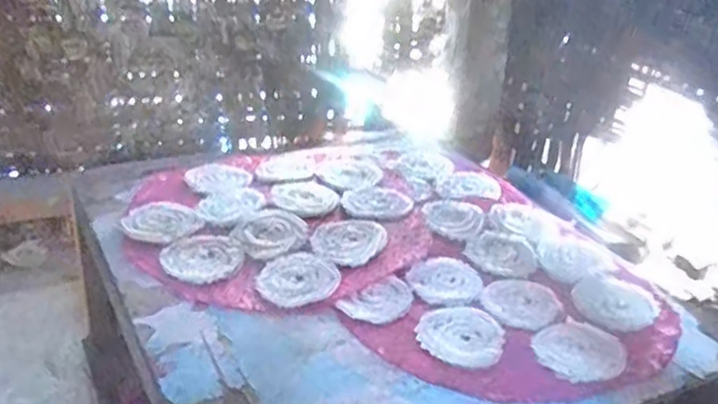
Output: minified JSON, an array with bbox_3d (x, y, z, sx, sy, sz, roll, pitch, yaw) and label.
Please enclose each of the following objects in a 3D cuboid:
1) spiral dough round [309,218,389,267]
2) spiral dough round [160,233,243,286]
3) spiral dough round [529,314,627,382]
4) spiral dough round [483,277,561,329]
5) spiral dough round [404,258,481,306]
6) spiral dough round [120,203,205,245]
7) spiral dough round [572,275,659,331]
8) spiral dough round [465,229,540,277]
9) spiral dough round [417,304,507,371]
[{"bbox_3d":[-0.011,0.045,0.801,0.080,0.018,0.080,3,26,-2],"label":"spiral dough round"},{"bbox_3d":[-0.160,0.058,0.765,0.076,0.014,0.080,3,26,-2],"label":"spiral dough round"},{"bbox_3d":[0.203,0.135,0.671,0.081,0.005,0.076,3,26,-2],"label":"spiral dough round"},{"bbox_3d":[0.163,0.099,0.730,0.075,0.004,0.073,3,26,-2],"label":"spiral dough round"},{"bbox_3d":[0.090,0.080,0.760,0.072,0.010,0.065,-11,30,-27],"label":"spiral dough round"},{"bbox_3d":[-0.220,0.019,0.821,0.094,0.010,0.078,17,29,25],"label":"spiral dough round"},{"bbox_3d":[0.258,0.102,0.739,0.080,0.005,0.086,3,26,-2],"label":"spiral dough round"},{"bbox_3d":[0.160,0.057,0.808,0.075,0.011,0.081,3,26,-2],"label":"spiral dough round"},{"bbox_3d":[0.098,0.122,0.687,0.079,0.007,0.085,3,26,-2],"label":"spiral dough round"}]

